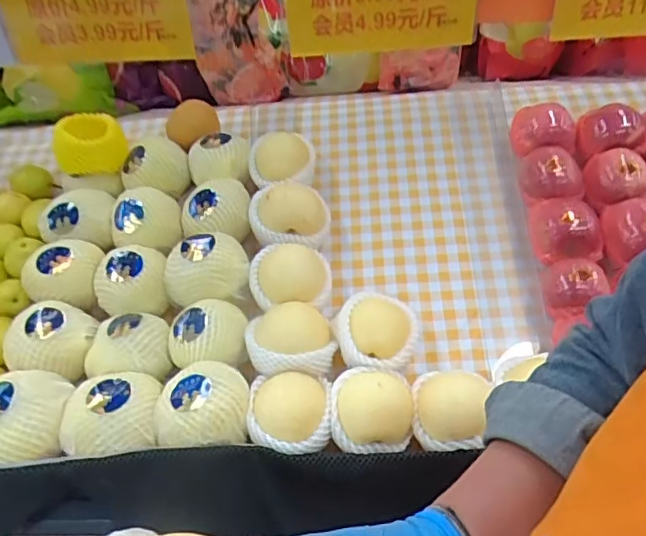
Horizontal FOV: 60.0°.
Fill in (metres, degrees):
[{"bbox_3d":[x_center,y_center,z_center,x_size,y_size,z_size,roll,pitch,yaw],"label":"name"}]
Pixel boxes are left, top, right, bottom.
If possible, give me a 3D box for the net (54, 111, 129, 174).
[{"bbox_3d":[-0.370,-0.198,0.883,0.098,0.076,0.074,-10,41,-7],"label":"net"}]

